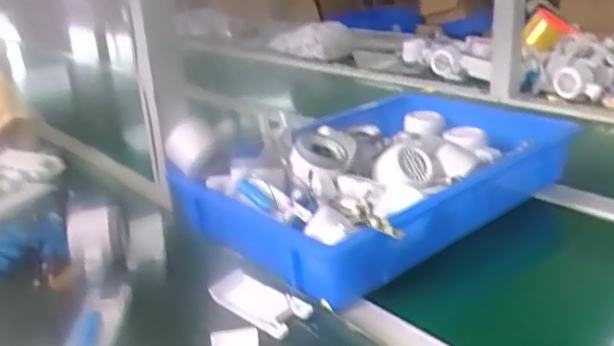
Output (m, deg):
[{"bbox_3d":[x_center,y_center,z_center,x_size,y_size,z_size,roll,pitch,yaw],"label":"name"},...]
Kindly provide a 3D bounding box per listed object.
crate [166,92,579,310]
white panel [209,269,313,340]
[{"bbox_3d":[0.084,-0.001,0.722,0.420,0.100,0.297,-23,28,-39],"label":"crate"},{"bbox_3d":[-0.047,0.118,0.542,0.100,0.022,0.039,13,27,38],"label":"white panel"}]

